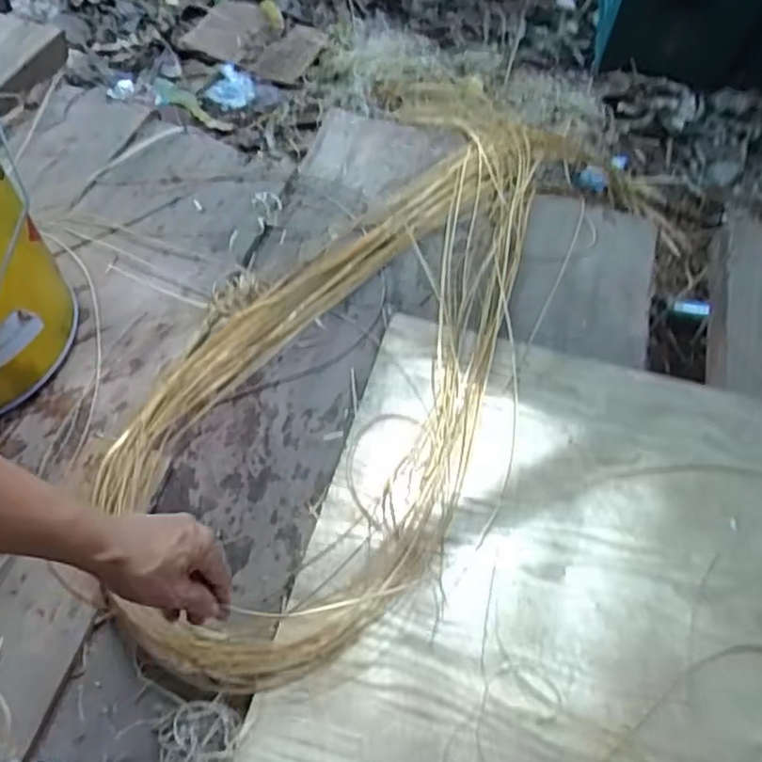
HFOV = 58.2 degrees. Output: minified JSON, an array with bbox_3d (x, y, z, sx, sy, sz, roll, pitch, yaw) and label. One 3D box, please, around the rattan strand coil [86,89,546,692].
[{"bbox_3d":[-0.010,-0.087,0.883,0.362,0.052,0.944,21,57,9],"label":"rattan strand coil"}]

